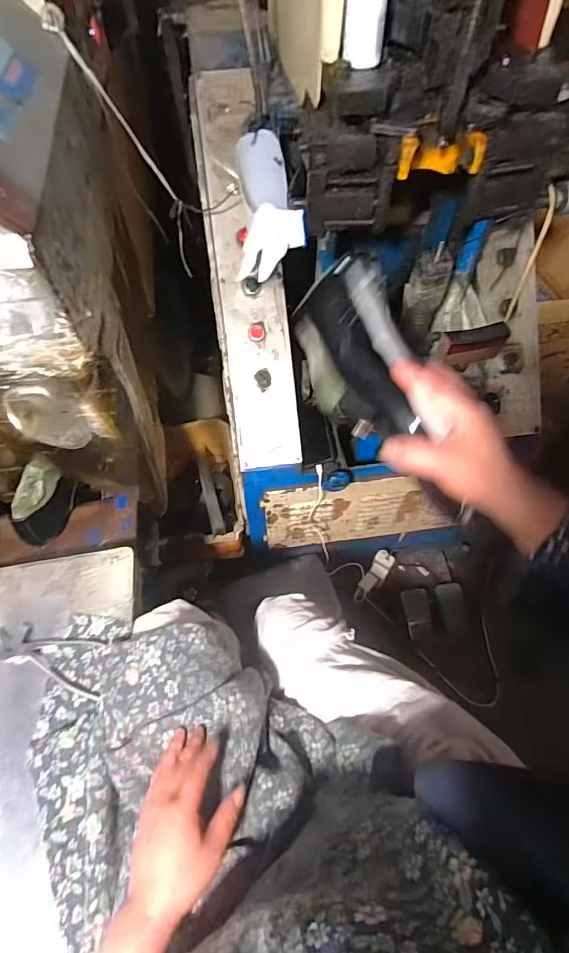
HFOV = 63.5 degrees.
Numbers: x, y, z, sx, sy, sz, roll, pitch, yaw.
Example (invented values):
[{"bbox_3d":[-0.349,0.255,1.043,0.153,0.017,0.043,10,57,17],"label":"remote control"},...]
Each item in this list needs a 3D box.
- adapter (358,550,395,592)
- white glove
[{"bbox_3d":[0.265,0.272,1.303,0.064,0.024,0.127,32,78,-10],"label":"adapter"},{"bbox_3d":[-0.022,-0.374,0.726,0.109,0.091,0.094,-2,58,0],"label":"white glove"}]

